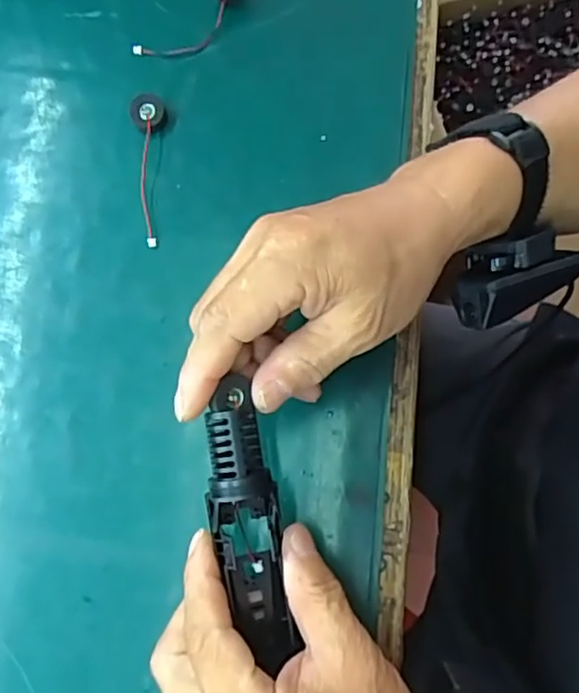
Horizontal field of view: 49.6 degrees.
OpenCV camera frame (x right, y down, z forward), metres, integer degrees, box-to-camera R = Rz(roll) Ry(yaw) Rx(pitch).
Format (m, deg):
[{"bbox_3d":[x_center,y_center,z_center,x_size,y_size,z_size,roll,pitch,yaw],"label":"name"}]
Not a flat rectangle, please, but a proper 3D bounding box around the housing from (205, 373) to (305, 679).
[{"bbox_3d":[-0.018,0.081,0.281,0.029,0.028,0.129,-9,103,0],"label":"housing"}]

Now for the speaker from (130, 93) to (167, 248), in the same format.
[{"bbox_3d":[-0.083,-0.103,0.364,0.020,0.011,0.091,-2,77,1],"label":"speaker"}]

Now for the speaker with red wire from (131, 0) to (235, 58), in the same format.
[{"bbox_3d":[-0.057,-0.197,0.383,0.081,0.014,0.025,-32,78,-5],"label":"speaker with red wire"}]

